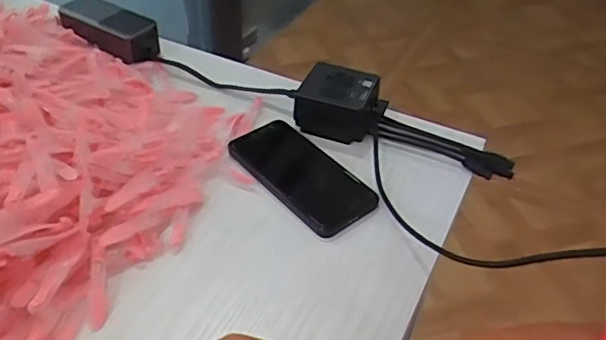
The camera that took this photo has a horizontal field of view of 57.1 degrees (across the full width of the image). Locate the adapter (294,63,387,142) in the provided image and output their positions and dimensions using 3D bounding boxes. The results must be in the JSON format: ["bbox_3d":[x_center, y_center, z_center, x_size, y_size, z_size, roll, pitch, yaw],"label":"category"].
[{"bbox_3d":[0.043,-0.074,0.602,0.088,0.049,0.076,14,43,11],"label":"adapter"}]

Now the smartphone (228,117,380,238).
[{"bbox_3d":[0.000,0.002,0.553,0.080,0.012,0.151,-28,51,-31],"label":"smartphone"}]

